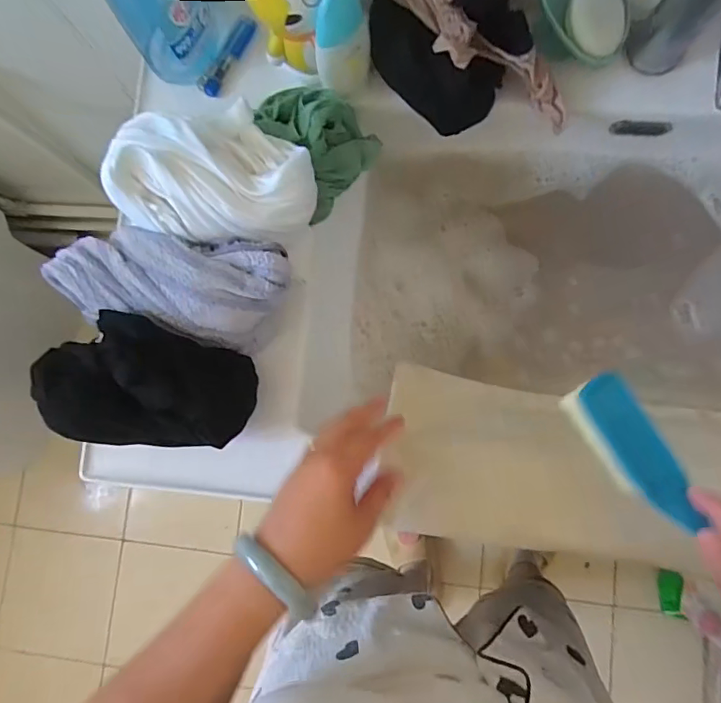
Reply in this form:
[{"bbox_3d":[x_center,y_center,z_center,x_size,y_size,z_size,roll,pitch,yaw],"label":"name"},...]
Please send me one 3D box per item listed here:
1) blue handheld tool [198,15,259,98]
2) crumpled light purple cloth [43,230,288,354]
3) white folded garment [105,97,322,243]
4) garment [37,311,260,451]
[{"bbox_3d":[-0.131,-0.293,0.487,0.018,0.014,0.084,35,88,8],"label":"blue handheld tool"},{"bbox_3d":[-0.153,-0.056,0.397,0.182,0.049,0.082,11,85,7],"label":"crumpled light purple cloth"},{"bbox_3d":[-0.111,-0.142,0.394,0.136,0.095,0.107,5,84,6],"label":"white folded garment"},{"bbox_3d":[-0.170,0.024,0.385,0.164,0.059,0.099,3,84,6],"label":"garment"}]

